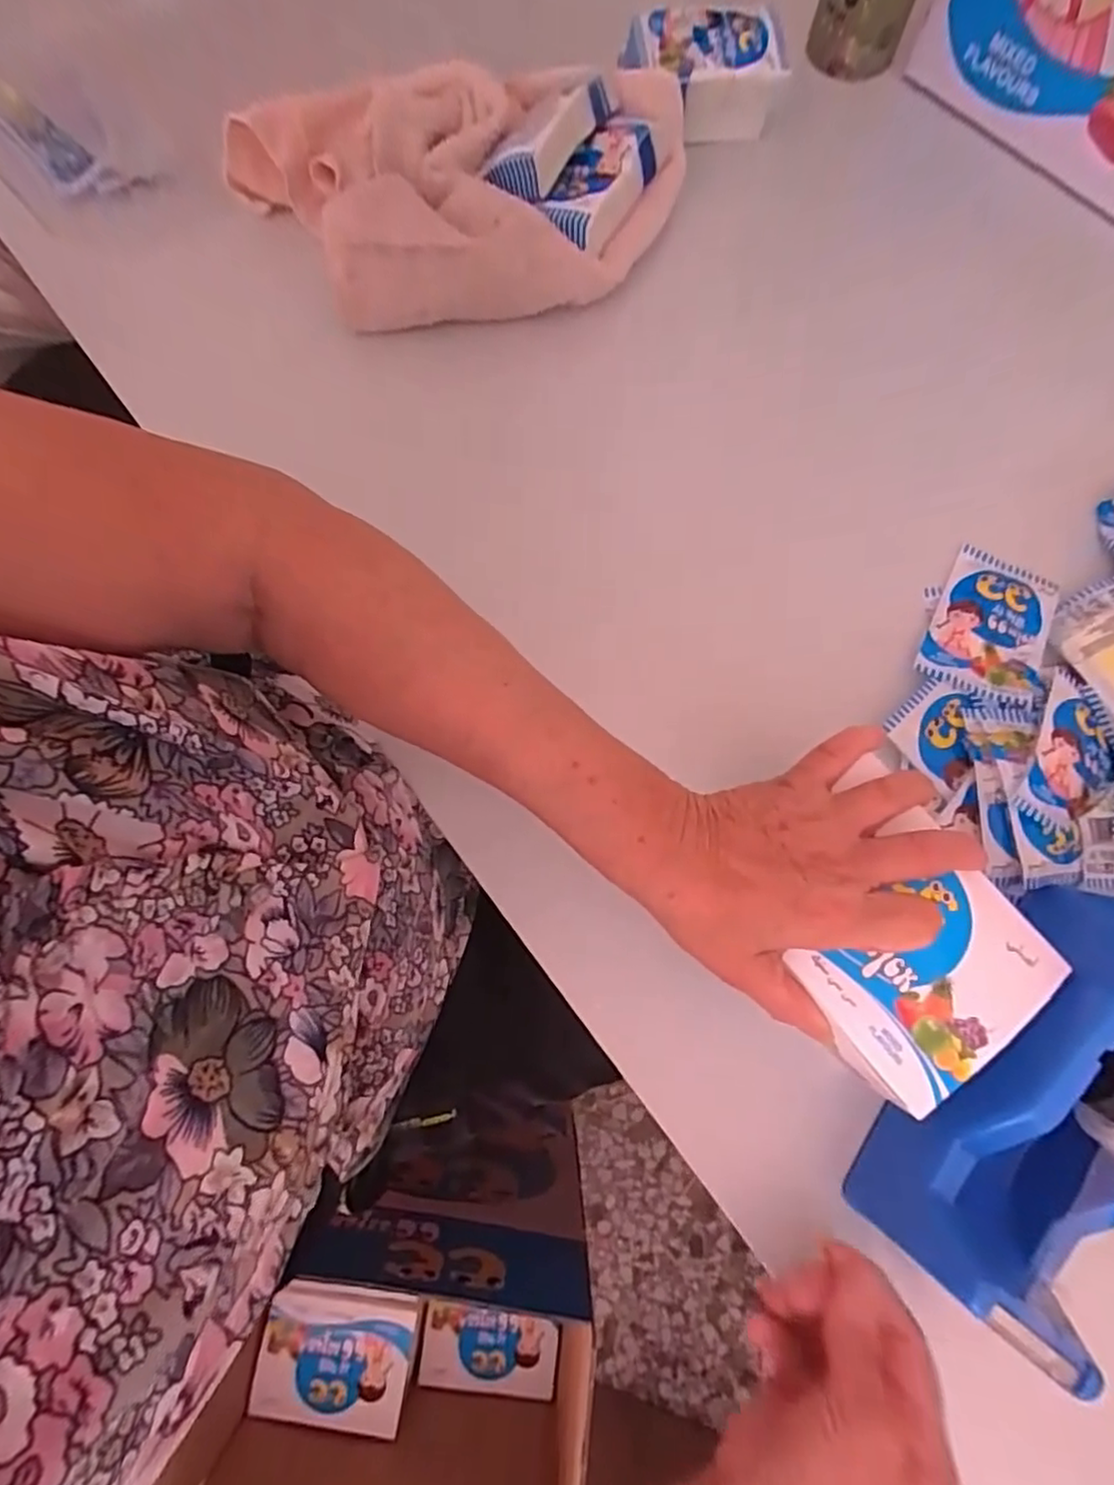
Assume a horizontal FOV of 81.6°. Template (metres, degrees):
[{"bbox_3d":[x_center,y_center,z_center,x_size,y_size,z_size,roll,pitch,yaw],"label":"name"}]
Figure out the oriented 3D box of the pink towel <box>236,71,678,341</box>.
[{"bbox_3d":[-0.067,-0.371,0.428,0.291,0.053,0.177,0,77,2],"label":"pink towel"}]

